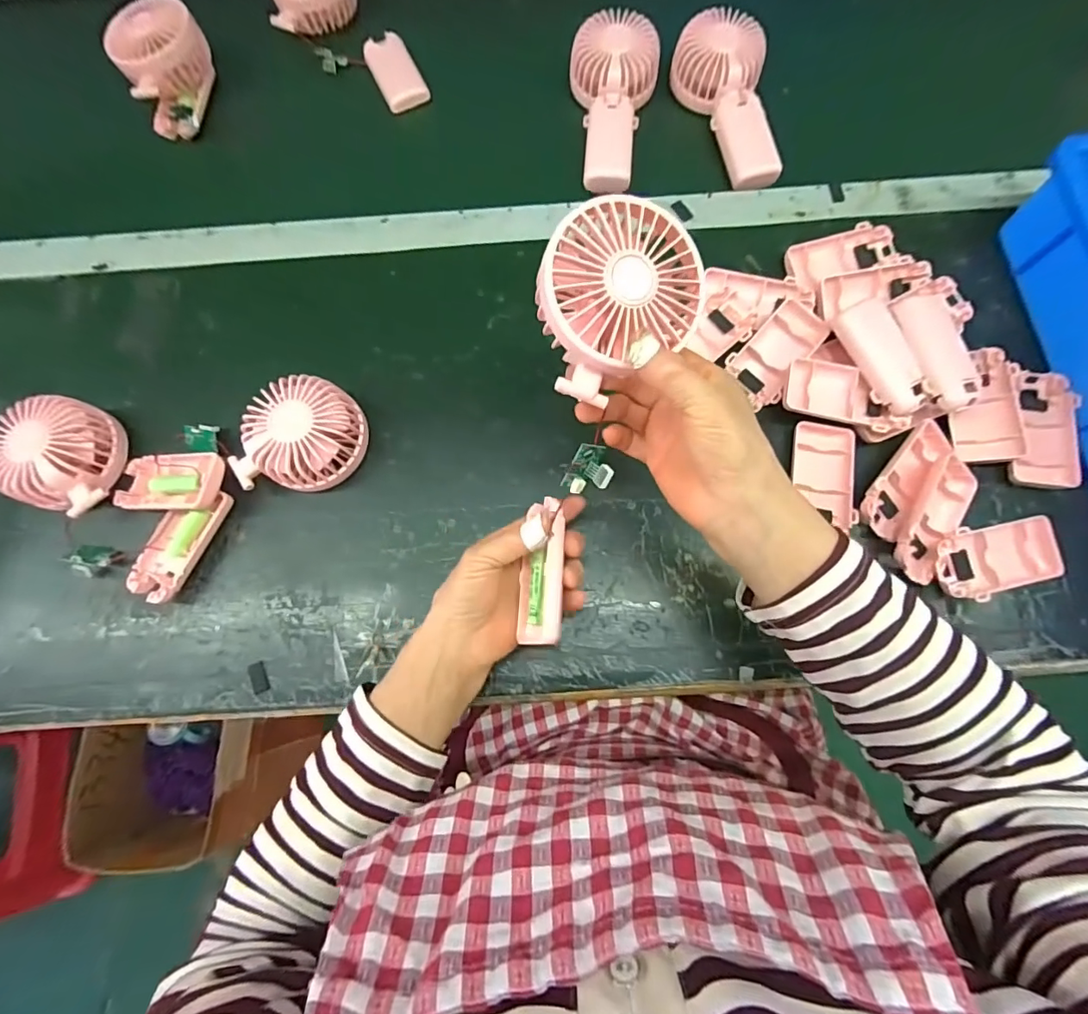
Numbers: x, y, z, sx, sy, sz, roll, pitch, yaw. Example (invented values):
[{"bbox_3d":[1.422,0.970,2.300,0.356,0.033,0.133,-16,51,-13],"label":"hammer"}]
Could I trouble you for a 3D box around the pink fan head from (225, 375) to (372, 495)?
[{"bbox_3d":[-0.192,-0.056,0.396,0.090,0.046,0.083,0,76,1],"label":"pink fan head"}]

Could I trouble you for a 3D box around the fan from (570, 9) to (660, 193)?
[{"bbox_3d":[0.068,-0.399,0.487,0.087,0.042,0.174,3,76,2],"label":"fan"}]

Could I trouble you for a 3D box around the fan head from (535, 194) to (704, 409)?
[{"bbox_3d":[0.040,-0.114,0.274,0.086,0.041,0.091,-16,98,-10],"label":"fan head"}]

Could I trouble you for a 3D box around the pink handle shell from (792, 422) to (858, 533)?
[{"bbox_3d":[0.220,-0.026,0.393,0.045,0.011,0.082,8,76,3],"label":"pink handle shell"}]

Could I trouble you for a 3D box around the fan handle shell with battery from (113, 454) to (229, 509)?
[{"bbox_3d":[-0.299,-0.019,0.397,0.093,0.019,0.045,-1,75,18],"label":"fan handle shell with battery"}]

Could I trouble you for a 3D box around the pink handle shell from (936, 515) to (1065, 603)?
[{"bbox_3d":[0.337,0.038,0.371,0.094,0.026,0.049,-14,76,-2],"label":"pink handle shell"}]

